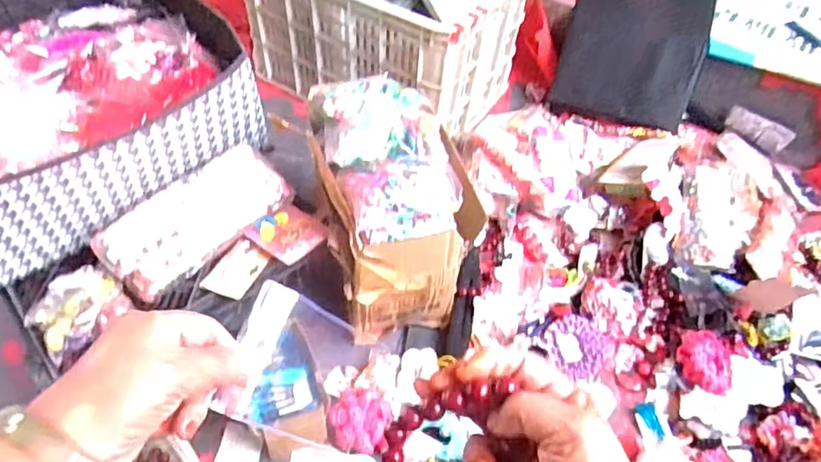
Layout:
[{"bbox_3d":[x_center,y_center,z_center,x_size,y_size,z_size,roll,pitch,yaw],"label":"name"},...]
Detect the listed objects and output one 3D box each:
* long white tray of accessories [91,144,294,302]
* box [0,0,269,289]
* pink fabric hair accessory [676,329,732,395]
[{"bbox_3d":[-0.271,-0.016,0.732,0.096,0.062,0.226,33,56,20],"label":"long white tray of accessories"},{"bbox_3d":[-0.443,-0.168,0.769,0.393,0.166,0.358,-33,61,-27],"label":"box"},{"bbox_3d":[0.438,0.196,0.861,0.074,0.035,0.084,17,66,3],"label":"pink fabric hair accessory"}]

